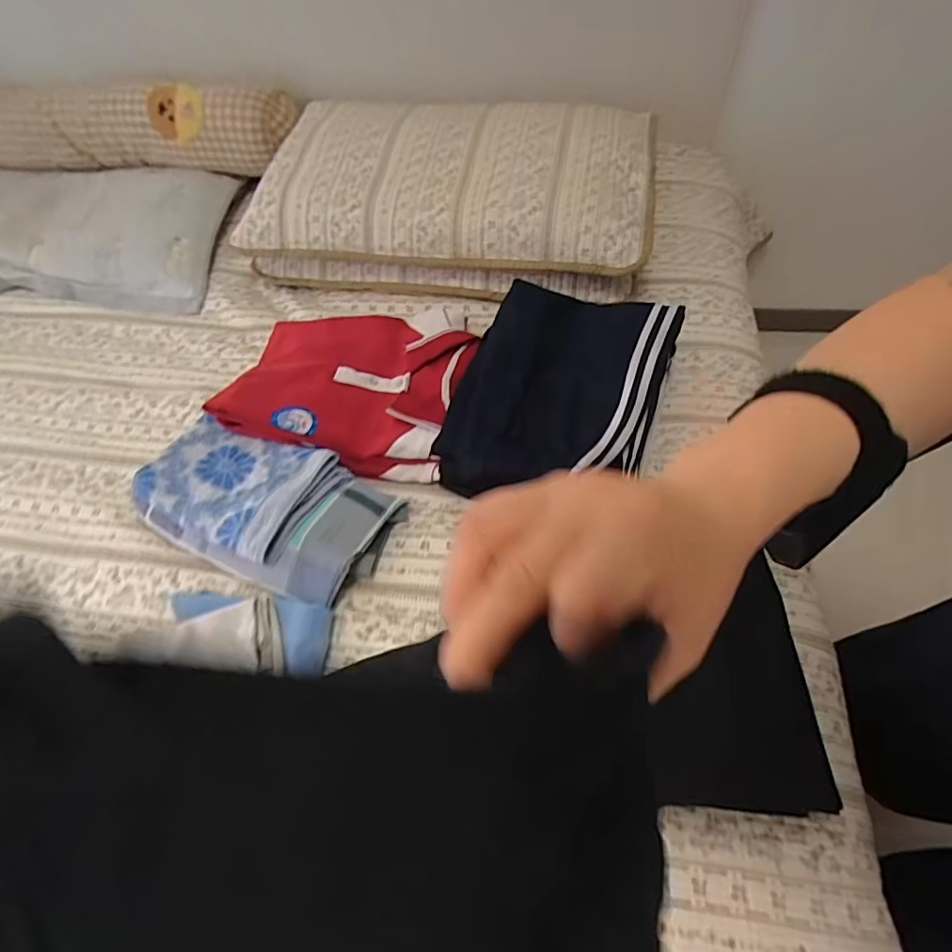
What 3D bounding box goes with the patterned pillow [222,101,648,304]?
[{"bbox_3d":[-0.039,-0.492,0.945,0.647,0.169,0.376,7,58,9],"label":"patterned pillow"}]

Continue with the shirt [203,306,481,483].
[{"bbox_3d":[-0.176,-0.148,0.788,0.318,0.087,0.288,9,59,10],"label":"shirt"}]

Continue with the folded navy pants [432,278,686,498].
[{"bbox_3d":[0.096,-0.122,0.686,0.250,0.072,0.323,12,58,25],"label":"folded navy pants"}]

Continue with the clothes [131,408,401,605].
[{"bbox_3d":[-0.260,0.039,0.678,0.305,0.088,0.169,19,61,16],"label":"clothes"}]

